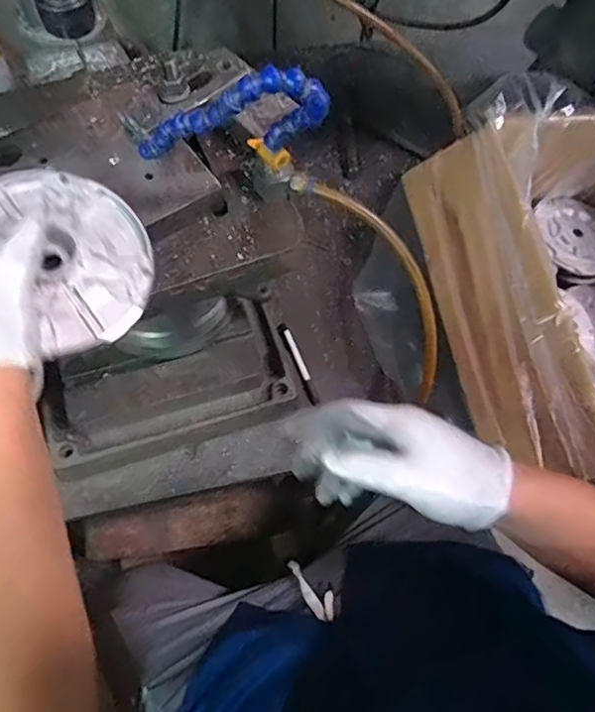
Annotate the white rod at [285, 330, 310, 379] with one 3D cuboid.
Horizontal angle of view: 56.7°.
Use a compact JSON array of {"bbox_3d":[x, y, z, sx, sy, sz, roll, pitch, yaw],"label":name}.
[{"bbox_3d":[0.000,-0.002,0.771,0.012,0.004,0.082,-19,67,-12],"label":"white rod"}]

